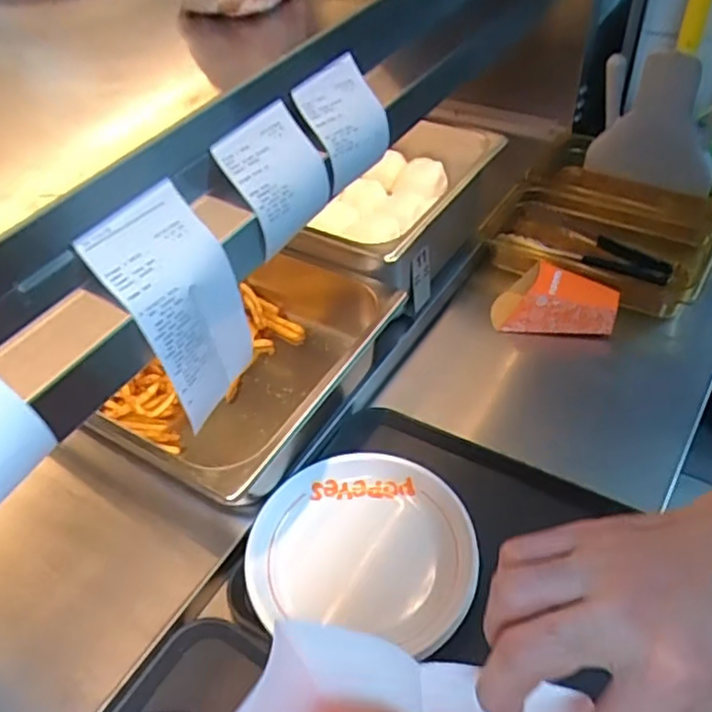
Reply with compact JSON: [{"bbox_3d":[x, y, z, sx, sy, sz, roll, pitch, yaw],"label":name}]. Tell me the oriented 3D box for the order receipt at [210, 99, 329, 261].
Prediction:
[{"bbox_3d":[-0.059,-0.131,0.474,0.046,0.073,0.080,25,53,25],"label":"order receipt"}]

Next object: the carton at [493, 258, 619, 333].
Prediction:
[{"bbox_3d":[0.275,-0.079,0.892,0.162,0.053,0.104,0,47,5],"label":"carton"}]

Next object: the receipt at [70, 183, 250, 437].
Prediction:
[{"bbox_3d":[-0.120,-0.034,0.432,0.054,0.132,0.086,18,51,21],"label":"receipt"}]

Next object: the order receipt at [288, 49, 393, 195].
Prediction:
[{"bbox_3d":[-0.013,-0.187,0.529,0.045,0.080,0.080,24,53,25],"label":"order receipt"}]

